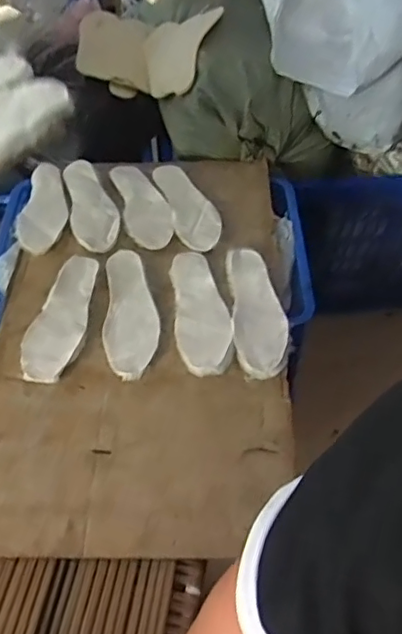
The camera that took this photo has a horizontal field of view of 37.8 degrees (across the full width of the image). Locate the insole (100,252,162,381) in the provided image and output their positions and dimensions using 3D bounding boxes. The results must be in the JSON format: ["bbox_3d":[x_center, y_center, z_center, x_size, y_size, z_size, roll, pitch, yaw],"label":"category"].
[{"bbox_3d":[-0.119,-0.016,1.007,0.092,0.015,0.279,-2,50,-2],"label":"insole"}]

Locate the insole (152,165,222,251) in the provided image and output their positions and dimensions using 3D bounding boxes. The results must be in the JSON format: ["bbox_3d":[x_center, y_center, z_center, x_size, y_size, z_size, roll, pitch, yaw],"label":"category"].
[{"bbox_3d":[-0.025,-0.233,1.187,0.092,0.011,0.273,-14,51,-12],"label":"insole"}]

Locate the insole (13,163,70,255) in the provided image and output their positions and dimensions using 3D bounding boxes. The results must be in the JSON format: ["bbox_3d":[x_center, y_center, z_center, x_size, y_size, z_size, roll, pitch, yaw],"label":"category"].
[{"bbox_3d":[-0.315,-0.235,1.193,0.089,0.018,0.278,0,50,0],"label":"insole"}]

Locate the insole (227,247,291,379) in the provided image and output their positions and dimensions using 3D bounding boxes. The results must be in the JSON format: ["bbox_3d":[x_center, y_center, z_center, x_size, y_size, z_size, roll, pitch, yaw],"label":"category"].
[{"bbox_3d":[0.099,-0.017,1.006,0.094,0.016,0.278,-1,50,0],"label":"insole"}]

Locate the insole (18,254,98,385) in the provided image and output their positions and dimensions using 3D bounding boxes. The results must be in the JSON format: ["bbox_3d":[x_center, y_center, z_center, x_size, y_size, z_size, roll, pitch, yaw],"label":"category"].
[{"bbox_3d":[-0.229,-0.003,0.995,0.093,0.014,0.262,10,50,9],"label":"insole"}]

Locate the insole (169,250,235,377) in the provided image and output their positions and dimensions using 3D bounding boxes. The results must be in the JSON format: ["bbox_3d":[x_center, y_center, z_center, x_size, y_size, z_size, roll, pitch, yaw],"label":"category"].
[{"bbox_3d":[-0.001,-0.017,1.004,0.090,0.019,0.265,-4,50,-3],"label":"insole"}]

